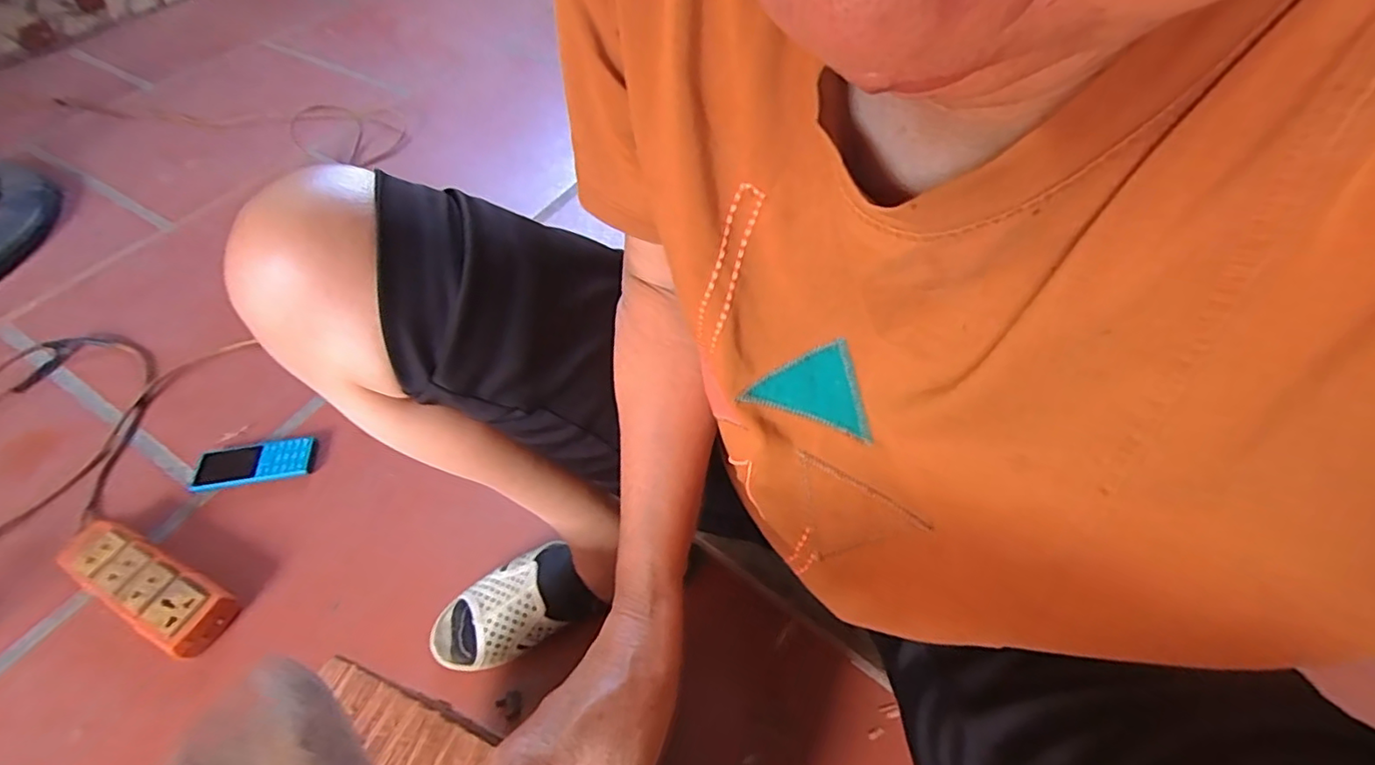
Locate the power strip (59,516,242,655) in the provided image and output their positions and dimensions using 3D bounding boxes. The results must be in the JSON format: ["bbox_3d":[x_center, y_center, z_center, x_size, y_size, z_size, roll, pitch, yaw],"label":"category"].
[{"bbox_3d":[-0.545,0.199,0.597,0.202,0.034,0.058,20,56,19],"label":"power strip"}]

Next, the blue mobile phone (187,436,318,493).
[{"bbox_3d":[-0.504,0.094,0.697,0.128,0.010,0.051,-10,51,-4],"label":"blue mobile phone"}]

